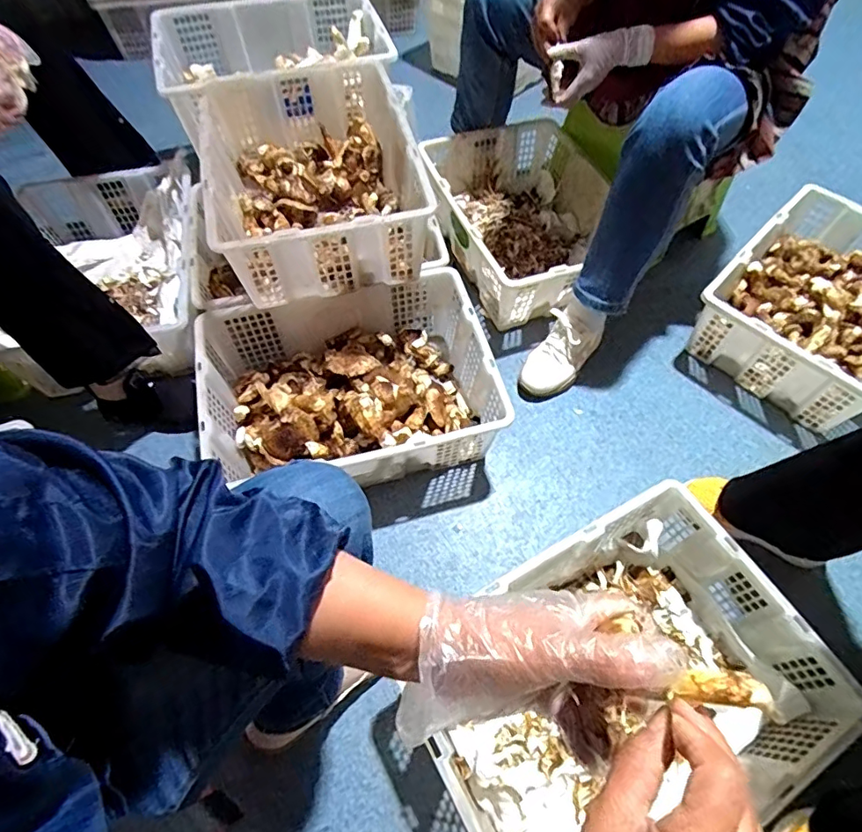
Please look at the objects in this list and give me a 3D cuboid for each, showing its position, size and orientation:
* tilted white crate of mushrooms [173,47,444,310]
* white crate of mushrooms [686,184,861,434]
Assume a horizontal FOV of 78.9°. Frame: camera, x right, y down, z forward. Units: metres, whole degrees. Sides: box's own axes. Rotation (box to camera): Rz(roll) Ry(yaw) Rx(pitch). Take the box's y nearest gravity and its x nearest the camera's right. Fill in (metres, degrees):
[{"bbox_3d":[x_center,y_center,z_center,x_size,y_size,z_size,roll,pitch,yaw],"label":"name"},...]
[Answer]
[{"bbox_3d":[-0.229,-0.457,0.990,0.385,0.161,0.495,-14,61,-8],"label":"tilted white crate of mushrooms"},{"bbox_3d":[0.805,-0.237,1.073,0.354,0.138,0.472,40,67,21],"label":"white crate of mushrooms"}]

